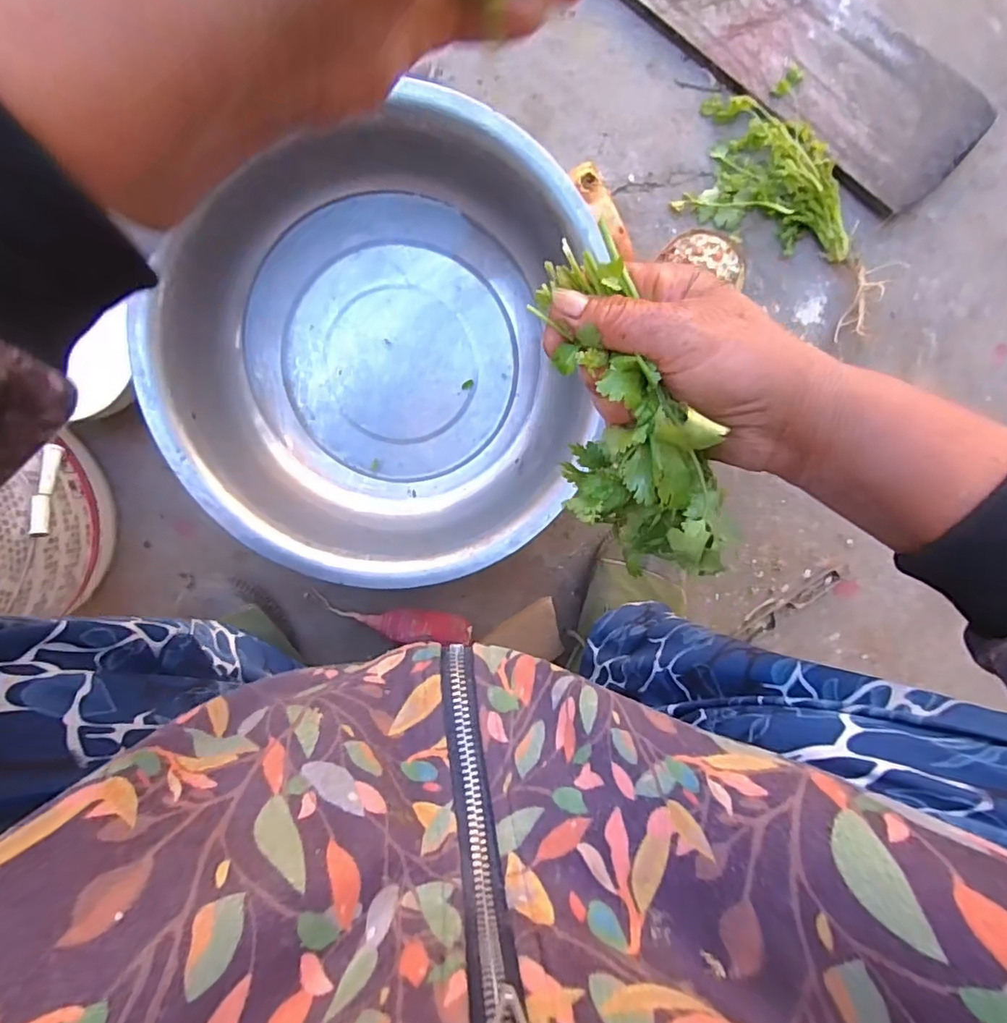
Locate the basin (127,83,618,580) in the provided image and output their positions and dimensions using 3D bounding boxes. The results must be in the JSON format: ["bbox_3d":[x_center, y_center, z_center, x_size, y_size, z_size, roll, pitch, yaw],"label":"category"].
[{"bbox_3d":[-0.086,-0.119,0.439,0.332,0.116,0.312,0,98,0],"label":"basin"}]

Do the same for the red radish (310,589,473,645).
[{"bbox_3d":[-0.104,0.103,0.511,0.149,0.034,0.027,11,101,-1],"label":"red radish"}]

